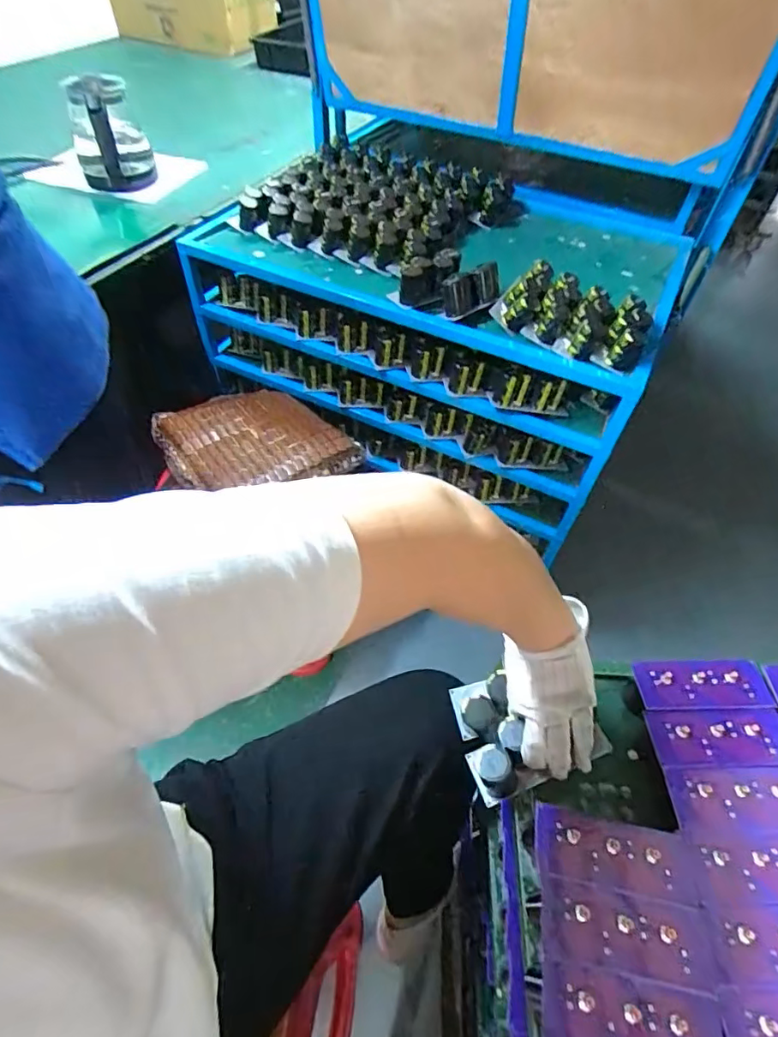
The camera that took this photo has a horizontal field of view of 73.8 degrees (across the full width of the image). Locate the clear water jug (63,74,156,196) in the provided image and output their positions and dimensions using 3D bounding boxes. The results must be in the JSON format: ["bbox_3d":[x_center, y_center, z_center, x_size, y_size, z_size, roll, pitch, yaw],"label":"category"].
[{"bbox_3d":[-0.561,-0.767,1.040,0.145,0.171,0.140,-18,55,-17],"label":"clear water jug"}]

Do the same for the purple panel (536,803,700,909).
[{"bbox_3d":[0.196,0.292,0.452,0.131,0.008,0.054,10,52,1],"label":"purple panel"}]

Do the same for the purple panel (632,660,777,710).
[{"bbox_3d":[0.333,0.175,0.548,0.132,0.006,0.050,0,52,-2],"label":"purple panel"}]

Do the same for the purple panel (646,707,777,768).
[{"bbox_3d":[0.332,0.217,0.517,0.132,0.004,0.053,0,52,-2],"label":"purple panel"}]

